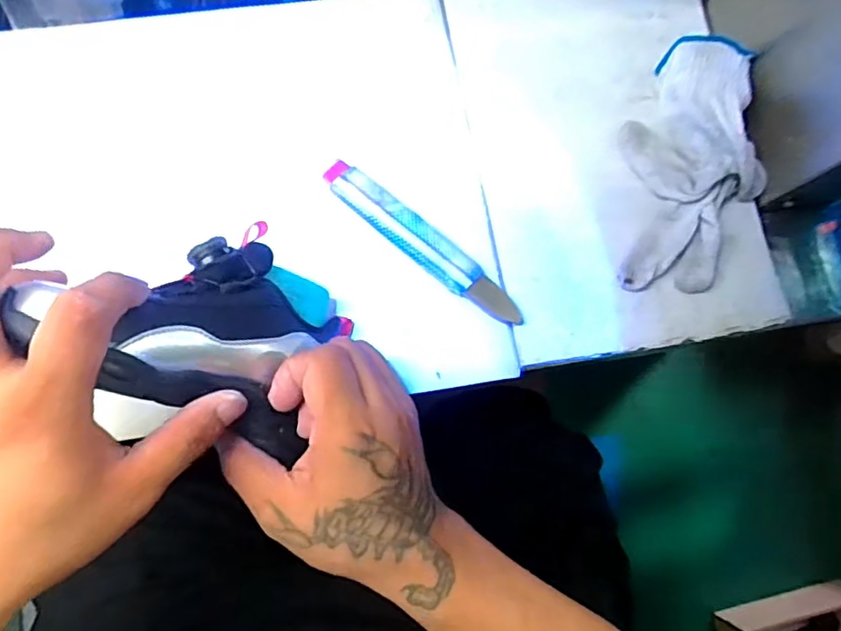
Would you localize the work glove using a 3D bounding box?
[{"bbox_3d":[0.194,-0.105,0.400,0.095,0.043,0.169,2,81,-4],"label":"work glove"}]

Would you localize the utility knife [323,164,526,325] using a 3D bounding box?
[{"bbox_3d":[0.002,-0.048,0.395,0.162,0.015,0.025,39,81,3],"label":"utility knife"}]

